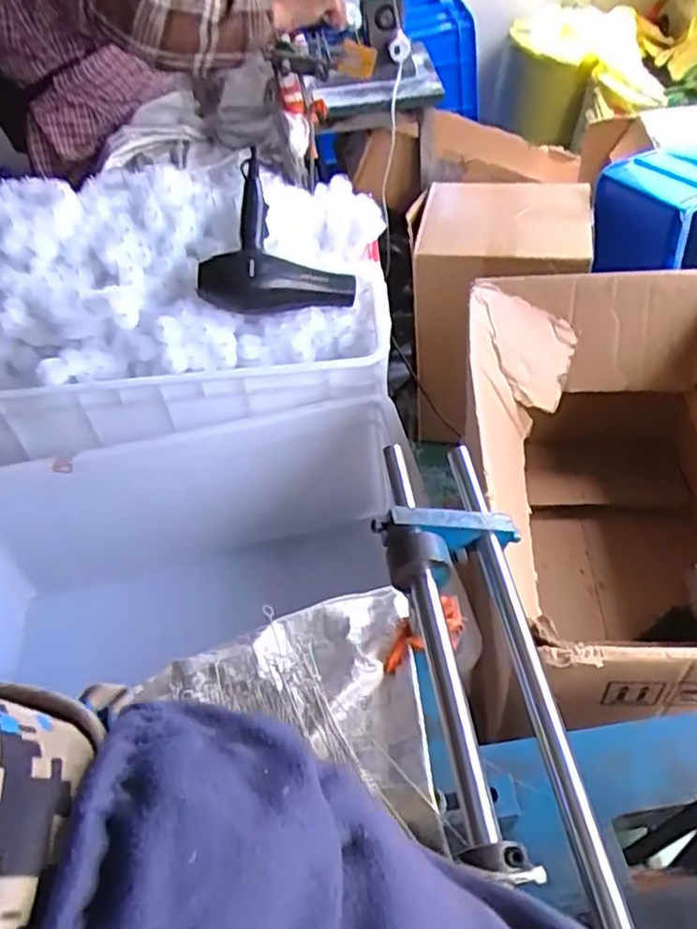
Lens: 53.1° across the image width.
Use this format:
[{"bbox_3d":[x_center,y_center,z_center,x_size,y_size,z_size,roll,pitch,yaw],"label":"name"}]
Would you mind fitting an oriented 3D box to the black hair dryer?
[{"bbox_3d":[-0.118,-0.330,1.003,0.204,0.127,0.220,-12,46,-4],"label":"black hair dryer"}]

